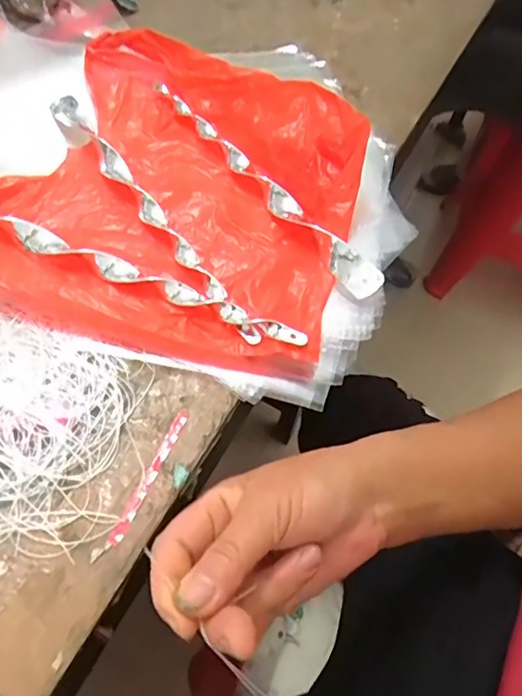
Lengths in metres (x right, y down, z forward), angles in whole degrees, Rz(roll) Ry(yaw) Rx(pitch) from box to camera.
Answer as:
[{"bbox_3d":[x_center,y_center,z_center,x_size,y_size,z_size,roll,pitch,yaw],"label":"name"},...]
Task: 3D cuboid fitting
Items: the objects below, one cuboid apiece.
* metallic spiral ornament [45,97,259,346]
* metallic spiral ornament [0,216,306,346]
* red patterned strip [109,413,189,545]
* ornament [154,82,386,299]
[{"bbox_3d":[-0.086,-0.110,0.405,0.022,0.011,0.289,-32,64,-20],"label":"metallic spiral ornament"},{"bbox_3d":[-0.107,-0.059,0.371,0.291,0.015,0.021,19,59,9],"label":"metallic spiral ornament"},{"bbox_3d":[-0.064,0.073,0.313,0.008,0.004,0.084,20,59,10],"label":"red patterned strip"},{"bbox_3d":[-0.005,-0.139,0.424,0.022,0.015,0.279,-30,64,-19],"label":"ornament"}]

